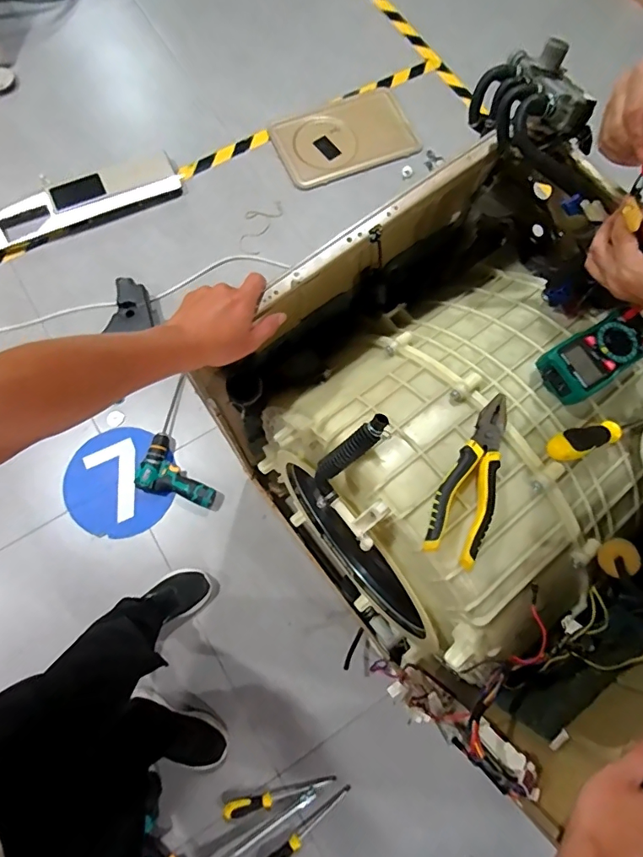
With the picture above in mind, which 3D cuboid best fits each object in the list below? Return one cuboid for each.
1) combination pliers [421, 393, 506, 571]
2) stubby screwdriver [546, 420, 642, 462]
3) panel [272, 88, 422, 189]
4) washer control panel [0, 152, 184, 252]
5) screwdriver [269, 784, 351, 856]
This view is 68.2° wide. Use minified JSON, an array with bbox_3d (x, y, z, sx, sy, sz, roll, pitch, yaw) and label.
[{"bbox_3d":[0.162,0.048,0.510,0.057,0.019,0.188,20,75,4],"label":"combination pliers"},{"bbox_3d":[0.331,0.006,0.556,0.171,0.024,0.032,-14,76,-25],"label":"stubby screwdriver"},{"bbox_3d":[0.077,-0.966,1.588,0.455,0.029,0.274,-24,78,-6],"label":"panel"},{"bbox_3d":[-0.737,-0.702,1.459,0.598,0.080,0.148,-19,78,-5],"label":"washer control panel"},{"bbox_3d":[-0.032,0.893,1.052,0.247,0.035,0.035,-34,79,-21],"label":"screwdriver"}]

